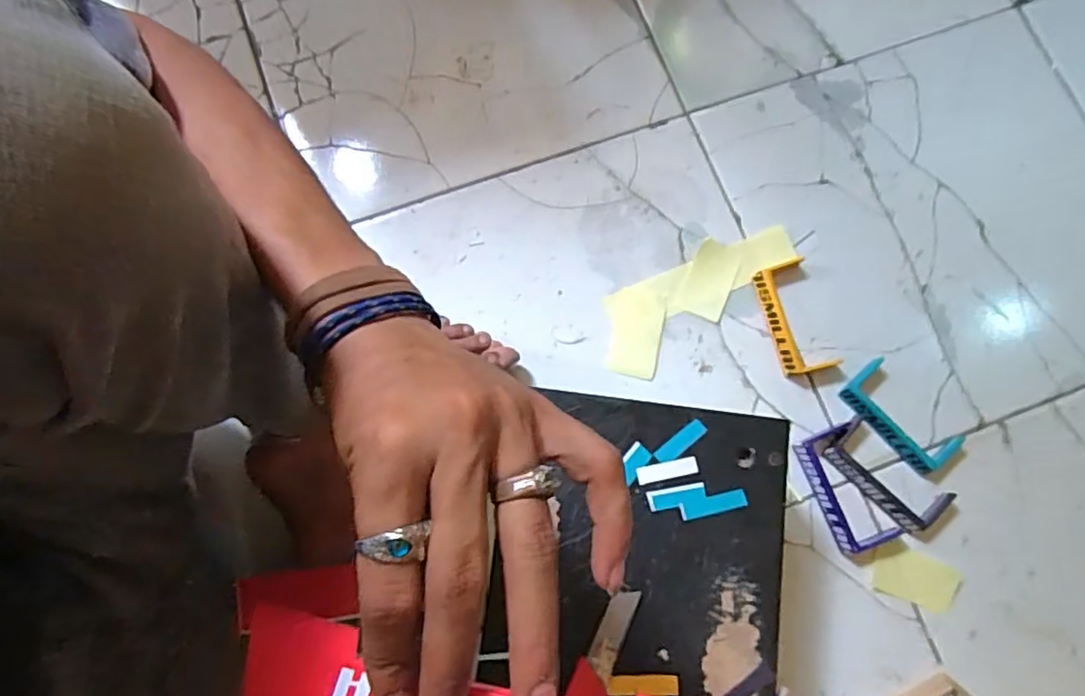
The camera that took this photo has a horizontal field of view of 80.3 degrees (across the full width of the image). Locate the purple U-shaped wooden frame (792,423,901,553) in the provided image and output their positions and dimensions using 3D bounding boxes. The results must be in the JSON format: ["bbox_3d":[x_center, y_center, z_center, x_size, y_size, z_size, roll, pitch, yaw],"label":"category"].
[{"bbox_3d":[0.275,0.128,0.582,0.052,0.010,0.106,-22,79,-4],"label":"purple U-shaped wooden frame"}]

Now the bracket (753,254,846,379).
[{"bbox_3d":[0.242,-0.028,0.617,0.050,0.017,0.107,-17,79,-3],"label":"bracket"}]

